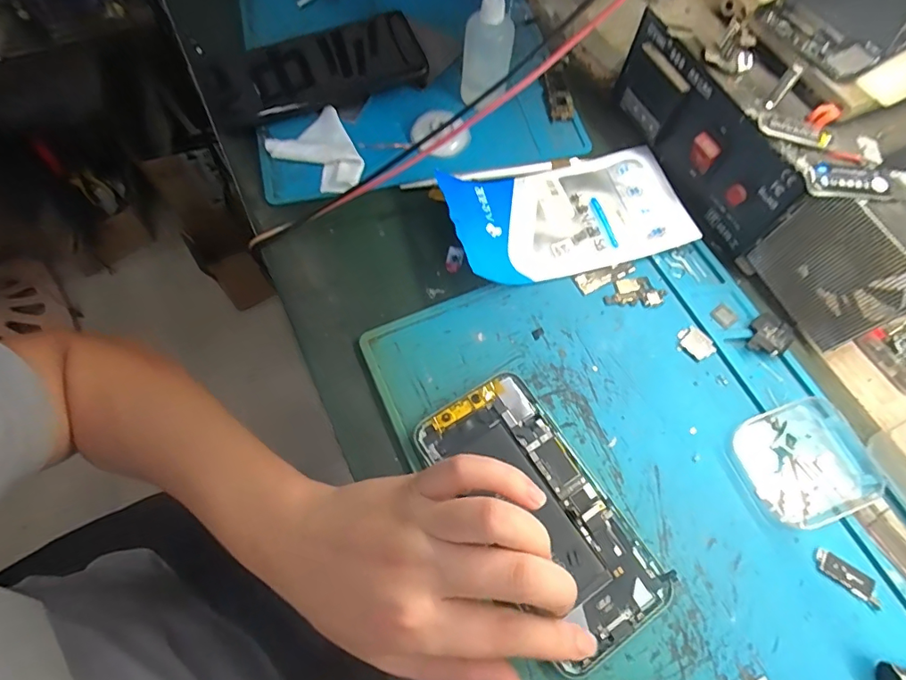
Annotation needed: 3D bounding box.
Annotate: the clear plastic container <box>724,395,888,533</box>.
[{"bbox_3d":[0.203,0.069,0.287,0.076,0.015,0.063,-20,67,-10],"label":"clear plastic container"}]

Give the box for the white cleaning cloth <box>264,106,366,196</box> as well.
[{"bbox_3d":[-0.095,-0.133,0.365,0.056,0.010,0.069,-35,71,-16],"label":"white cleaning cloth"}]

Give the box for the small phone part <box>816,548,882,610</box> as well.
[{"bbox_3d":[0.212,0.126,0.266,0.036,0.004,0.012,34,69,13],"label":"small phone part"}]

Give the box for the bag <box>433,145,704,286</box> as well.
[{"bbox_3d":[0.080,-0.090,0.346,0.165,0.027,0.088,-15,67,-8],"label":"bag"}]

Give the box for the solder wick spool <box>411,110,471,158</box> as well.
[{"bbox_3d":[-0.012,-0.159,0.383,0.045,0.010,0.041,-29,69,-14],"label":"solder wick spool"}]

